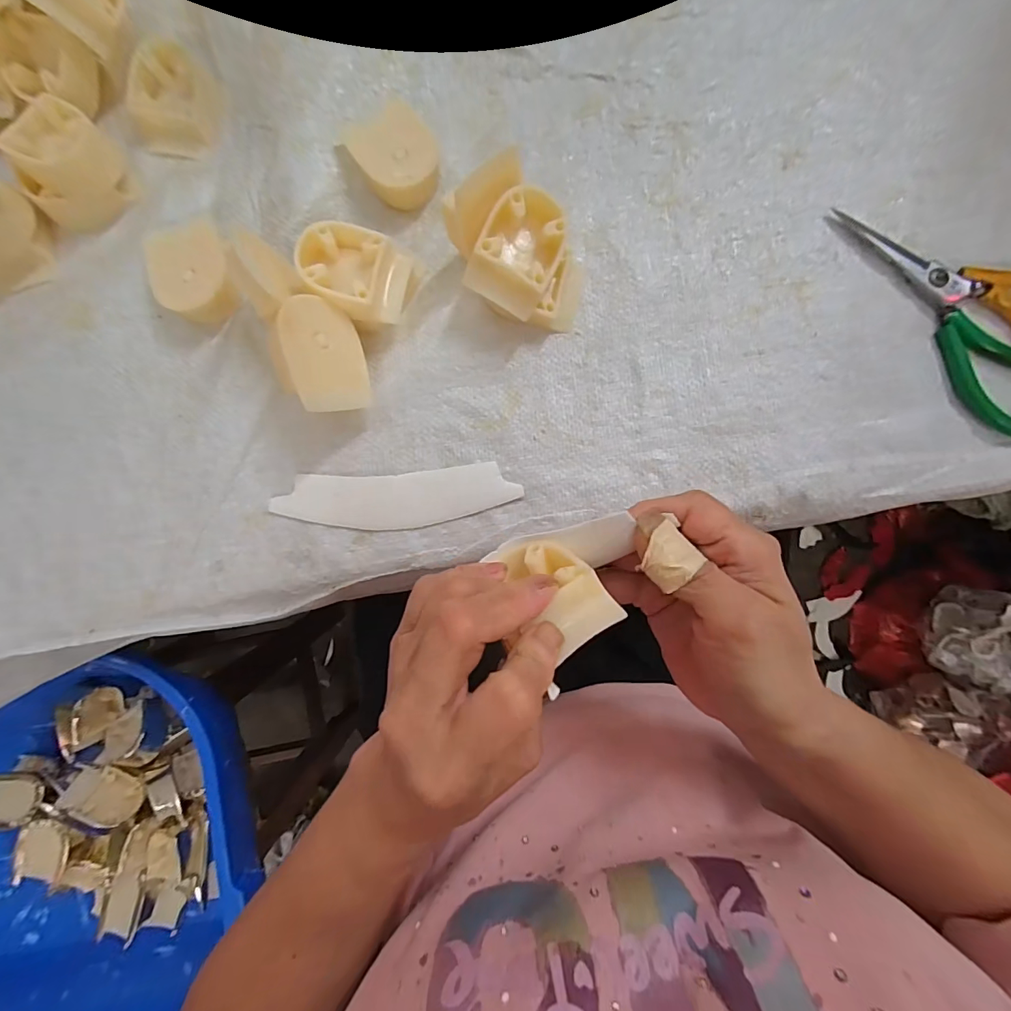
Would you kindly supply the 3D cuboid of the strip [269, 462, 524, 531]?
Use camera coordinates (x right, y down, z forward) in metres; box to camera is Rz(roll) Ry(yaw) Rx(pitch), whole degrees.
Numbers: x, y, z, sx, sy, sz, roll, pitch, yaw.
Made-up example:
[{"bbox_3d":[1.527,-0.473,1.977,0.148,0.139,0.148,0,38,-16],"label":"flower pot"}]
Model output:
[{"bbox_3d":[-0.069,-0.004,0.286,0.152,0.004,0.037,-4,87,1],"label":"strip"}]

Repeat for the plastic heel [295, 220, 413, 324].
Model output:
[{"bbox_3d":[-0.089,-0.138,0.272,0.056,0.042,0.049,19,88,2],"label":"plastic heel"}]

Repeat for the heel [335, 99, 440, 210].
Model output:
[{"bbox_3d":[-0.070,-0.223,0.289,0.048,0.017,0.058,-33,87,-1],"label":"heel"}]

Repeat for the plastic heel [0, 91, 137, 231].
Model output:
[{"bbox_3d":[-0.277,-0.214,0.281,0.054,0.033,0.061,37,88,2],"label":"plastic heel"}]

